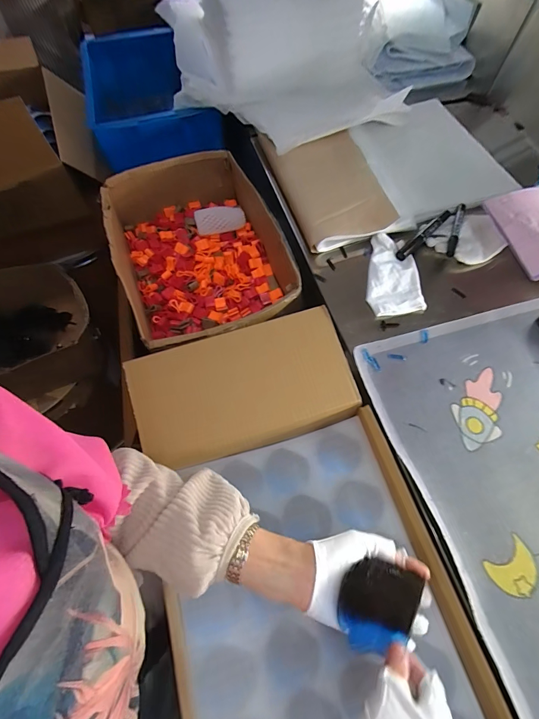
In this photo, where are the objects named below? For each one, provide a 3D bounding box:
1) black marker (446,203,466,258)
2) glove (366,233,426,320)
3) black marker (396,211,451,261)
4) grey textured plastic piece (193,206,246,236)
[{"bbox_3d":[0.332,-0.232,0.604,0.015,0.012,0.136,21,66,11],"label":"black marker"},{"bbox_3d":[0.201,-0.142,0.564,0.089,0.019,0.155,-2,64,0],"label":"glove"},{"bbox_3d":[0.273,-0.220,0.595,0.150,0.013,0.017,-41,70,-17],"label":"black marker"},{"bbox_3d":[-0.107,-0.305,0.742,0.106,0.031,0.053,-12,64,-6],"label":"grey textured plastic piece"}]

